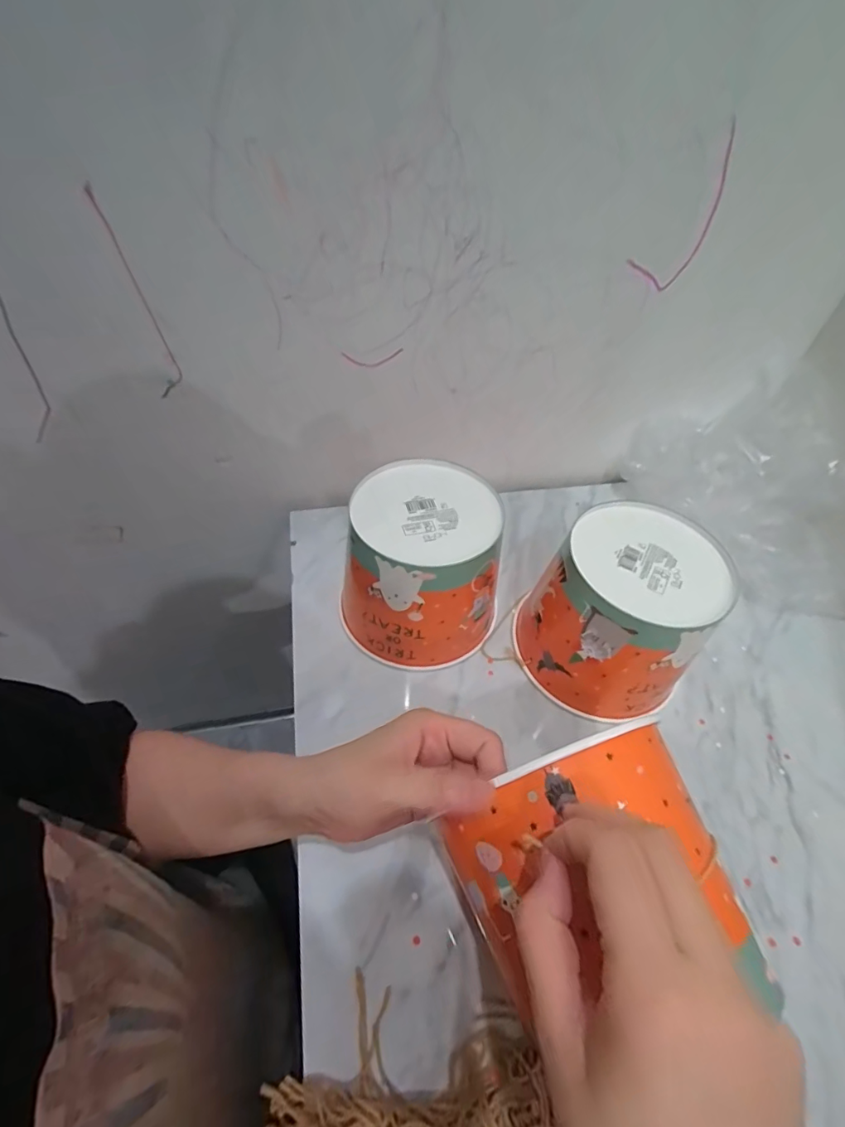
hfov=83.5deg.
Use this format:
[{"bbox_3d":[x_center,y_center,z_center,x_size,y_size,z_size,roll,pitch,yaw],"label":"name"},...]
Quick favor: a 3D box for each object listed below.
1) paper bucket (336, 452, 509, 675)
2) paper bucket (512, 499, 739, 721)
[{"bbox_3d":[0.001,0.002,0.446,0.132,0.133,0.144,5,50,0],"label":"paper bucket"},{"bbox_3d":[0.171,0.043,0.424,0.146,0.132,0.143,2,50,-3],"label":"paper bucket"}]

